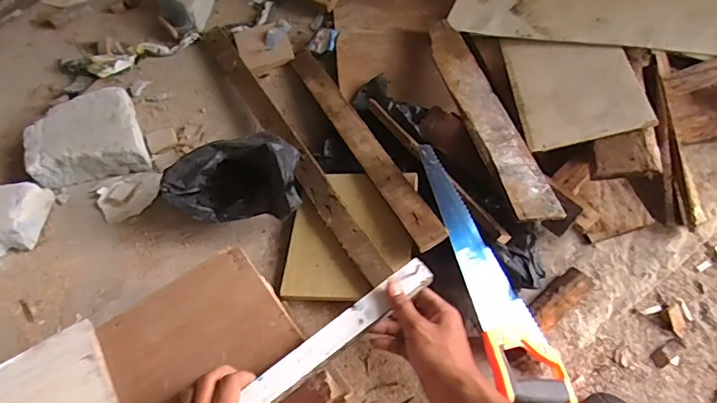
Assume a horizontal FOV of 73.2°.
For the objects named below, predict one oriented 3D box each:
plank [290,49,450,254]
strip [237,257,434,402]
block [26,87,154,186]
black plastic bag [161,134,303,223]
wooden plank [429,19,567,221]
[{"bbox_3d":[-0.007,-0.127,0.881,0.050,0.013,0.550,-33,54,0],"label":"plank"},{"bbox_3d":[-0.063,0.167,0.490,0.339,0.019,0.031,-35,64,-14],"label":"strip"},{"bbox_3d":[-0.521,-0.121,0.928,0.207,0.074,0.185,-17,60,-9],"label":"block"},{"bbox_3d":[-0.203,-0.034,0.824,0.214,0.143,0.142,3,59,3],"label":"black plastic bag"},{"bbox_3d":[0.223,-0.175,0.871,0.076,0.013,0.504,-11,54,-8],"label":"wooden plank"}]

